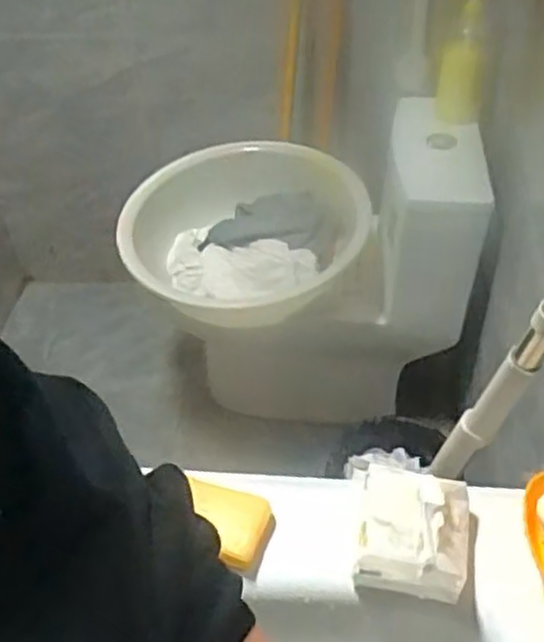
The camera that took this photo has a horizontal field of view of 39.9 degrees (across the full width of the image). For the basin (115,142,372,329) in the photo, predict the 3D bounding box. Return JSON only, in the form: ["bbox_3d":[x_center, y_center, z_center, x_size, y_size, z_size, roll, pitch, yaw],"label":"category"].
[{"bbox_3d":[-0.054,-0.172,1.462,0.457,0.120,0.439,-3,46,3],"label":"basin"}]

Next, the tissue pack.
[{"bbox_3d":[0.120,0.173,0.636,0.091,0.044,0.100,8,47,14],"label":"tissue pack"}]

